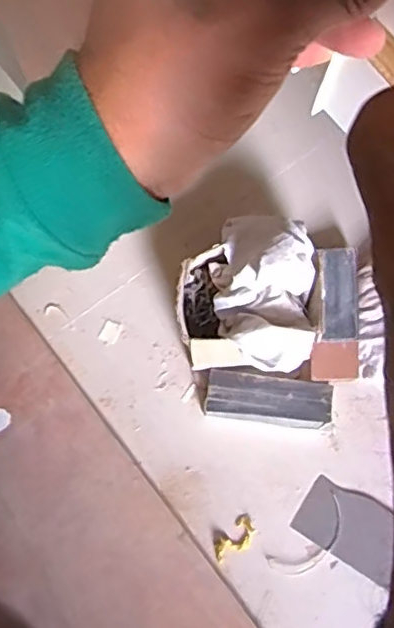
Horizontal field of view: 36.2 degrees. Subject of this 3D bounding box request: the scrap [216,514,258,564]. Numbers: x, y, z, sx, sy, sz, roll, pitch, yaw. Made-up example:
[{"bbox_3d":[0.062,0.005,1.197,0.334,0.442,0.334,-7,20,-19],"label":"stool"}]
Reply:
[{"bbox_3d":[0.041,0.241,0.641,0.054,0.014,0.025,-44,83,-9],"label":"scrap"}]

